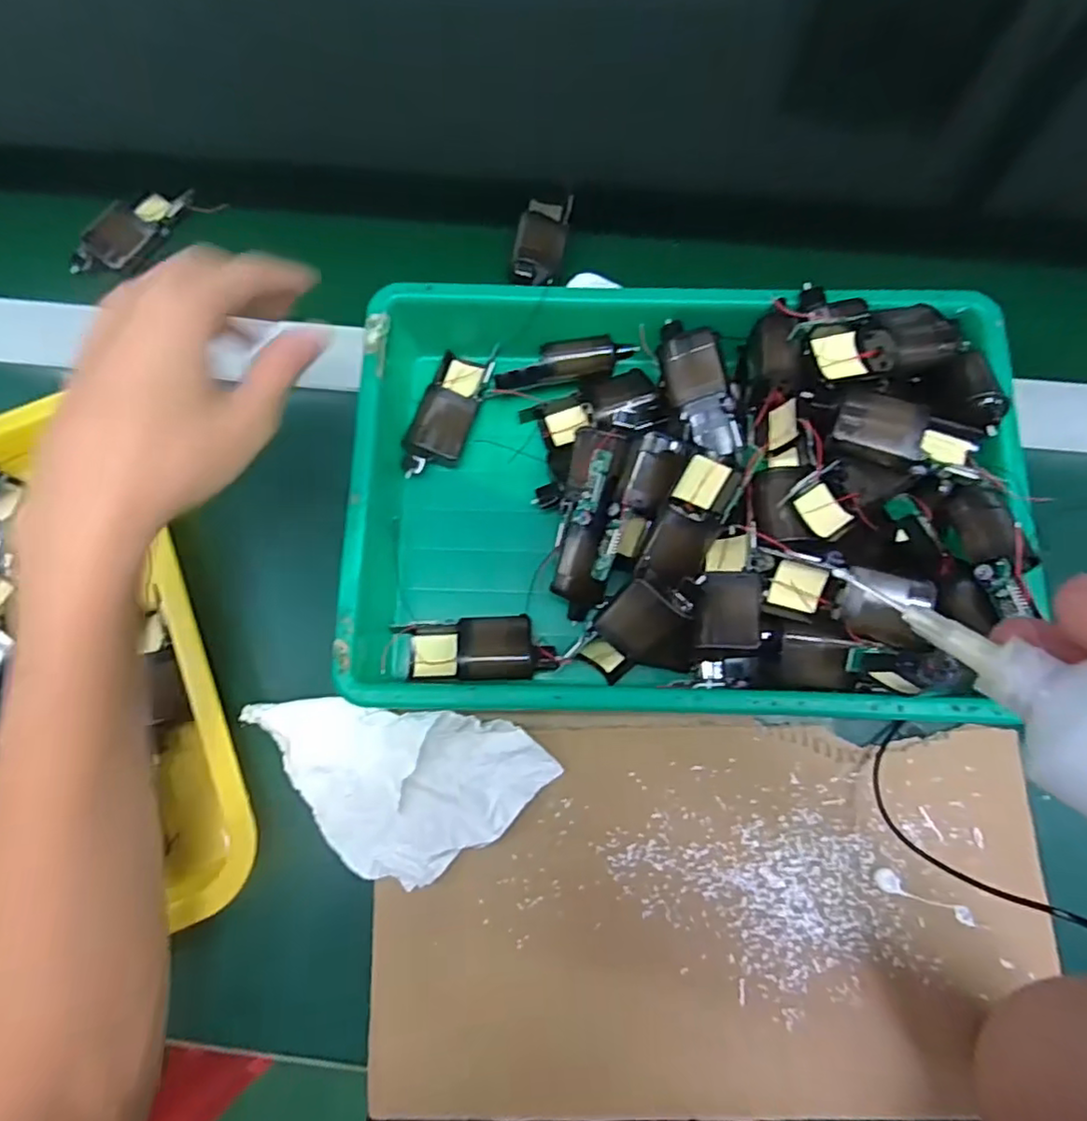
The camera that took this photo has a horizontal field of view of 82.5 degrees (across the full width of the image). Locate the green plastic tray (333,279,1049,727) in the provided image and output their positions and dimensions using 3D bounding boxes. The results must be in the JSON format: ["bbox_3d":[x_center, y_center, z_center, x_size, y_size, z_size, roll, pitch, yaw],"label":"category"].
[{"bbox_3d":[0.076,-0.038,0.365,0.364,0.096,0.247,1,78,1],"label":"green plastic tray"}]

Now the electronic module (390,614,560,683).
[{"bbox_3d":[-0.042,0.053,0.368,0.096,0.017,0.038,-2,70,13],"label":"electronic module"}]

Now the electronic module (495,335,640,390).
[{"bbox_3d":[0.013,-0.124,0.394,0.088,0.023,0.017,-14,76,-2],"label":"electronic module"}]

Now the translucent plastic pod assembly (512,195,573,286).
[{"bbox_3d":[-0.001,-0.234,0.452,0.034,0.016,0.075,8,77,3],"label":"translucent plastic pod assembly"}]

